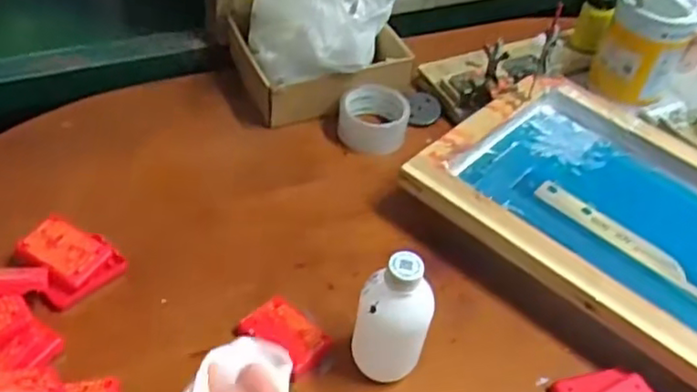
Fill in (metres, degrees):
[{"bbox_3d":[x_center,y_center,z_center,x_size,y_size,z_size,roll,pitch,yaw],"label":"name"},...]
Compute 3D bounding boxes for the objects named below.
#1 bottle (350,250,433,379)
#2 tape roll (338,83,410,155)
[{"bbox_3d":[0.039,0.114,0.583,0.064,0.137,0.057,14,45,7],"label":"bottle"},{"bbox_3d":[0.033,-0.102,0.863,0.088,0.040,0.096,4,45,-4],"label":"tape roll"}]

